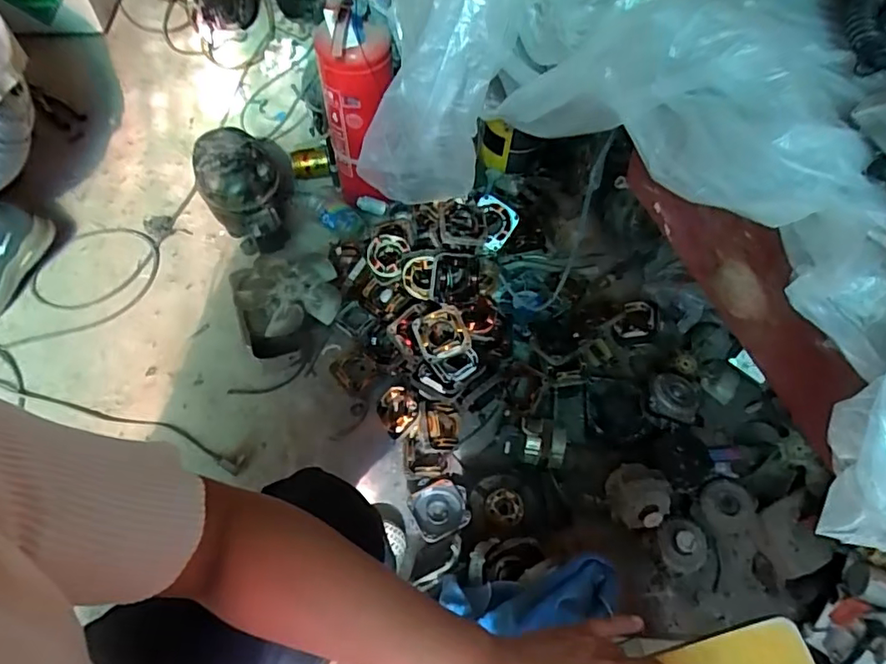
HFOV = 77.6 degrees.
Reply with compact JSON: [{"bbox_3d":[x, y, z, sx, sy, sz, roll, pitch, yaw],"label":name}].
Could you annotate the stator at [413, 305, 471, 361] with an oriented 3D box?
[{"bbox_3d":[-0.002,0.003,0.925,0.088,0.041,0.079,-13,62,-11],"label":"stator"}]

